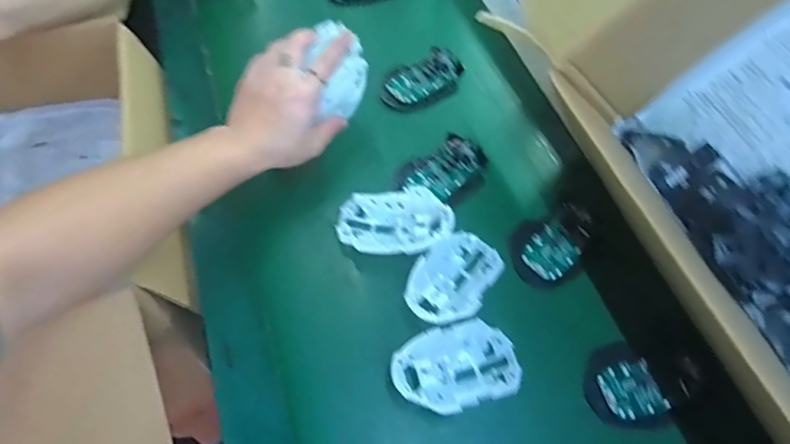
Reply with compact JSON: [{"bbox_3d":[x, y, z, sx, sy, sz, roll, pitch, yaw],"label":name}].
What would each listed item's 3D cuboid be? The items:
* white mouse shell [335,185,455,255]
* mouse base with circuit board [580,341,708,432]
[{"bbox_3d":[-0.001,-0.001,0.509,0.113,0.034,0.070,7,59,1],"label":"white mouse shell"},{"bbox_3d":[0.228,0.145,0.457,0.116,0.017,0.074,-24,63,-16],"label":"mouse base with circuit board"}]

